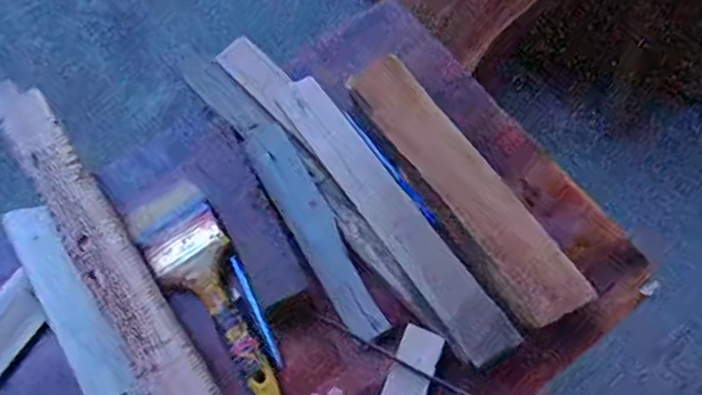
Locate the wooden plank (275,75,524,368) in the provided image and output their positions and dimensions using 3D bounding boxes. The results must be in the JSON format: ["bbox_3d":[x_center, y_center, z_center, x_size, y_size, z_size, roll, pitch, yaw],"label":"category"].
[{"bbox_3d":[0.033,0.010,0.544,0.044,0.012,0.297,-33,72,-12],"label":"wooden plank"}]

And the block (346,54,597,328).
[{"bbox_3d":[0.095,-0.014,0.539,0.057,0.021,0.272,-32,72,-12],"label":"block"}]

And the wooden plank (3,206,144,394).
[{"bbox_3d":[-0.226,0.094,0.513,0.038,0.014,0.203,-32,72,-12],"label":"wooden plank"}]

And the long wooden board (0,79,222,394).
[{"bbox_3d":[-0.184,0.077,0.514,0.047,0.024,0.453,-33,72,-12],"label":"long wooden board"}]

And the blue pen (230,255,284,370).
[{"bbox_3d":[-0.078,0.094,0.522,0.007,0.008,0.100,-25,70,-9],"label":"blue pen"}]

